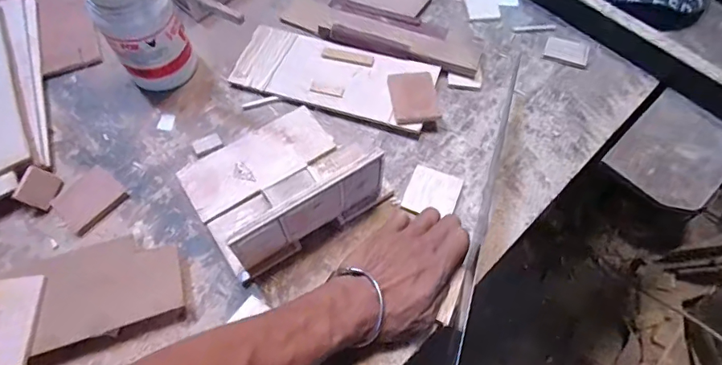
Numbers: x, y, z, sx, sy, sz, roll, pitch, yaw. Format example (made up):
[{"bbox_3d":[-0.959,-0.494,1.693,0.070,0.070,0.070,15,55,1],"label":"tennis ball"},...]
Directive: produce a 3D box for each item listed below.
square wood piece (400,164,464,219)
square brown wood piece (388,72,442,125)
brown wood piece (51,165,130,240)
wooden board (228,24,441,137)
[{"bbox_3d":[0.075,0.010,0.468,0.052,0.005,0.052,21,64,9],"label":"square wood piece"},{"bbox_3d":[0.060,-0.098,0.508,0.050,0.006,0.065,-9,70,-1],"label":"square brown wood piece"},{"bbox_3d":[-0.276,0.016,0.454,0.055,0.011,0.060,38,68,16],"label":"brown wood piece"},{"bbox_3d":[-0.033,-0.126,0.526,0.230,0.014,0.095,18,64,7],"label":"wooden board"}]

